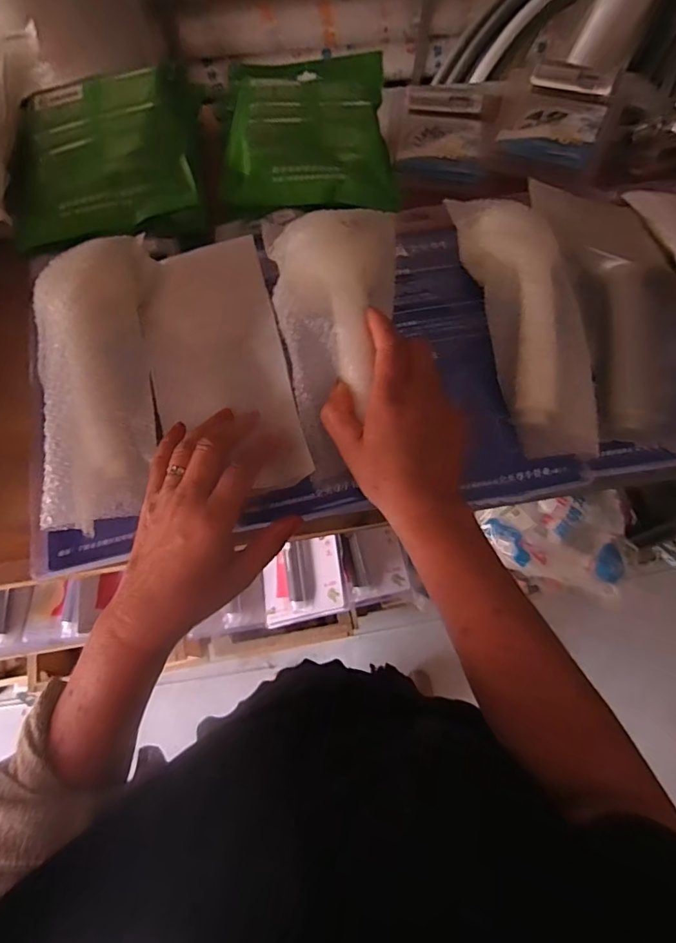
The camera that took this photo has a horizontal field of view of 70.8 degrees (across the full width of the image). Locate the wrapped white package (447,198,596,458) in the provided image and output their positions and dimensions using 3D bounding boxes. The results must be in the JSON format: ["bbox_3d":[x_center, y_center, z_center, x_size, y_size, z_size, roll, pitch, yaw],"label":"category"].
[{"bbox_3d":[0.154,-0.132,0.401,0.076,0.052,0.253,-5,68,-3],"label":"wrapped white package"}]

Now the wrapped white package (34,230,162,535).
[{"bbox_3d":[-0.187,-0.083,0.365,0.078,0.033,0.247,-9,68,-4],"label":"wrapped white package"}]

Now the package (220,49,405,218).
[{"bbox_3d":[-0.031,-0.391,0.526,0.172,0.038,0.284,-1,68,-1],"label":"package"}]

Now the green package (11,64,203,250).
[{"bbox_3d":[-0.244,-0.333,0.502,0.189,0.057,0.235,-8,68,-4],"label":"green package"}]

